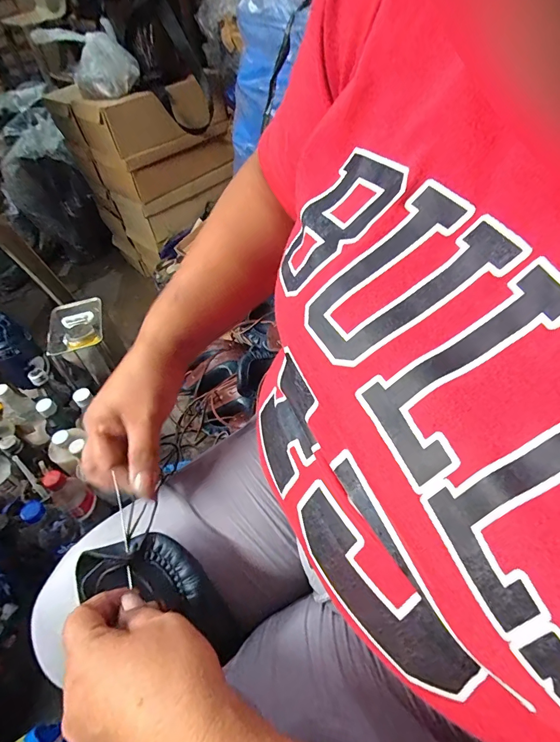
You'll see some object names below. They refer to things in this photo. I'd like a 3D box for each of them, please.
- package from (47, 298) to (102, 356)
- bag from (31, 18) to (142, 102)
[{"bbox_3d":[-0.432,-0.099,0.827,0.106,0.019,0.151,-18,50,-10],"label":"package"},{"bbox_3d":[-0.432,-0.709,0.893,0.192,0.114,0.176,-19,50,-11],"label":"bag"}]

